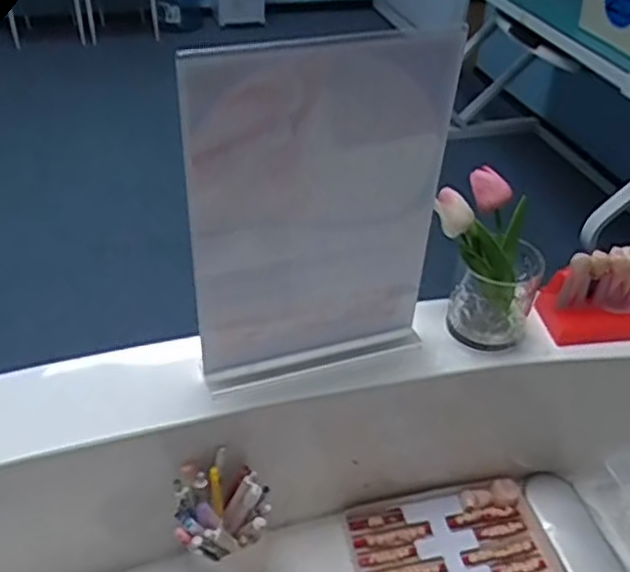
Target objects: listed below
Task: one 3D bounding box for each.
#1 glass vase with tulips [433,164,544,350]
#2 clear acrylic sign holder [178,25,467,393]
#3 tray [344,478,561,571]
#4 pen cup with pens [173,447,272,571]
[{"bbox_3d":[0.169,-0.024,0.669,0.082,0.138,0.105,-15,43,-21],"label":"glass vase with tulips"},{"bbox_3d":[0.007,-0.052,0.558,0.208,0.302,0.032,-10,41,-16],"label":"clear acrylic sign holder"},{"bbox_3d":[0.141,0.276,0.712,0.196,0.017,0.136,-7,40,-12],"label":"tray"},{"bbox_3d":[-0.088,0.232,0.648,0.077,0.143,0.077,2,39,-1],"label":"pen cup with pens"}]

